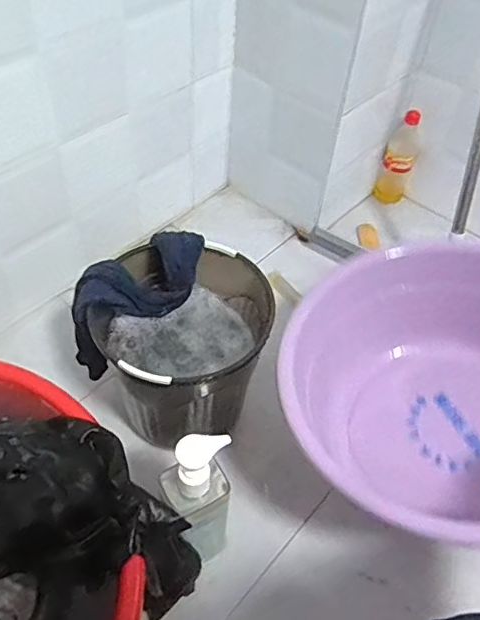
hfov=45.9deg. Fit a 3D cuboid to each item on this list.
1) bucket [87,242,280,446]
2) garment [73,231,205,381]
[{"bbox_3d":[-0.093,0.060,0.869,0.233,0.255,0.228,3,50,-3],"label":"bucket"},{"bbox_3d":[-0.145,-0.004,0.855,0.207,0.185,0.087,-30,59,-27],"label":"garment"}]

